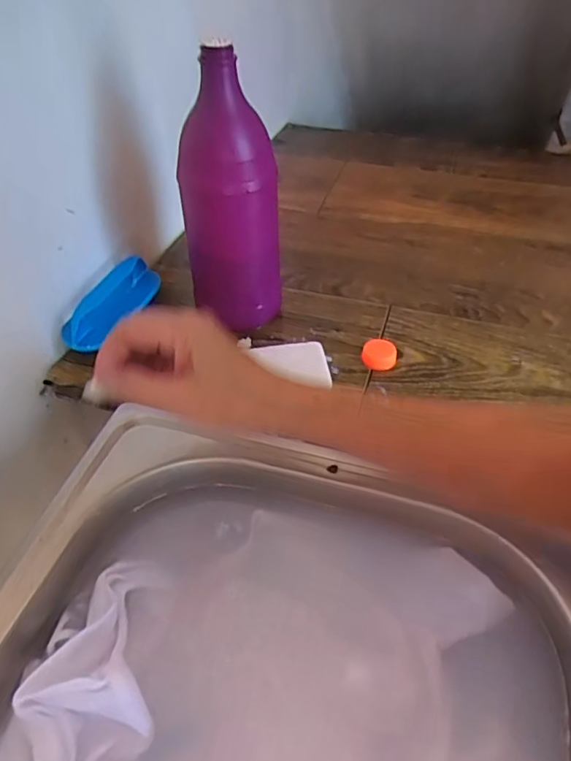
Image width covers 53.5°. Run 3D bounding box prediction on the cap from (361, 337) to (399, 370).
[{"bbox_3d":[0.089,-0.025,0.535,0.033,0.016,0.033,0,44,0],"label":"cap"}]

